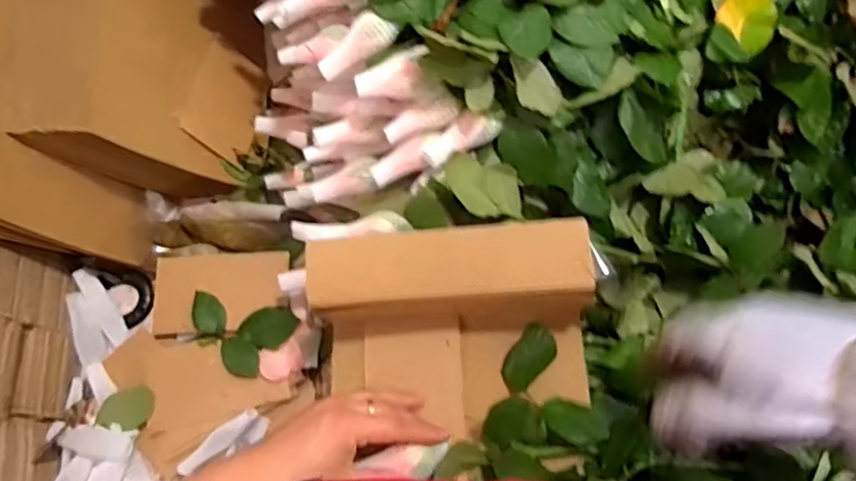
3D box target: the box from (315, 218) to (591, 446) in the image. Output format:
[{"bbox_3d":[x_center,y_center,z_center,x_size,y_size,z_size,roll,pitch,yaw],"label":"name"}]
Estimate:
[{"bbox_3d":[0.023,0.074,0.473,0.211,0.097,0.146,-5,74,-2],"label":"box"}]

